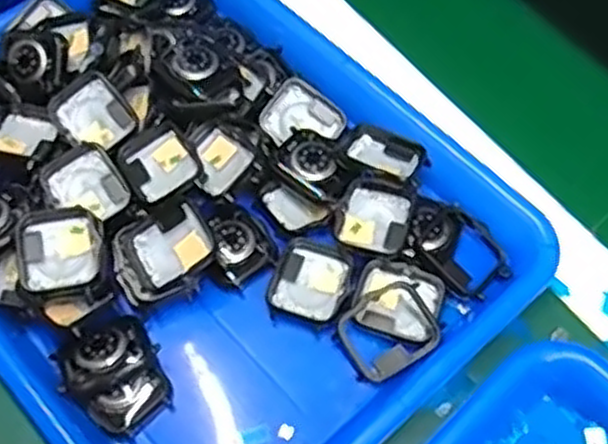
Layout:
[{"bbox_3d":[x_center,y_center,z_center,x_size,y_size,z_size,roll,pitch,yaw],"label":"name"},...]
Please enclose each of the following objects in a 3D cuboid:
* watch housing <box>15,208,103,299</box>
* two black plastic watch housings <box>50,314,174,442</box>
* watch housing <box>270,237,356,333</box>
[{"bbox_3d":[-0.118,0.017,0.388,0.040,0.019,0.043,-8,59,-3],"label":"watch housing"},{"bbox_3d":[-0.089,0.074,0.376,0.044,0.022,0.051,-30,63,-15],"label":"two black plastic watch housings"},{"bbox_3d":[0.004,0.031,0.408,0.036,0.008,0.041,16,61,11],"label":"watch housing"}]

